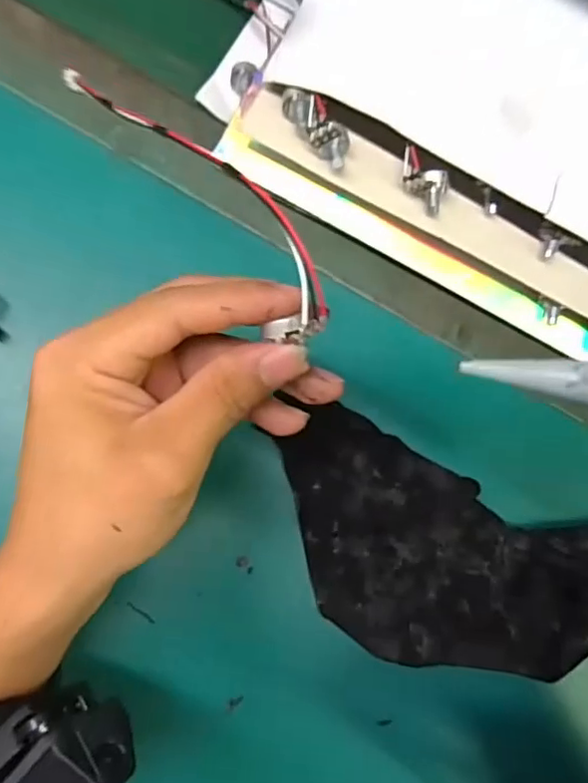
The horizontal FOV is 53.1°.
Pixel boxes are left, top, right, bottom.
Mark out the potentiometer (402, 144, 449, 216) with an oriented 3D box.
[{"bbox_3d":[0.065,-0.107,0.301,0.030,0.021,0.016,31,79,-4],"label":"potentiometer"}]

